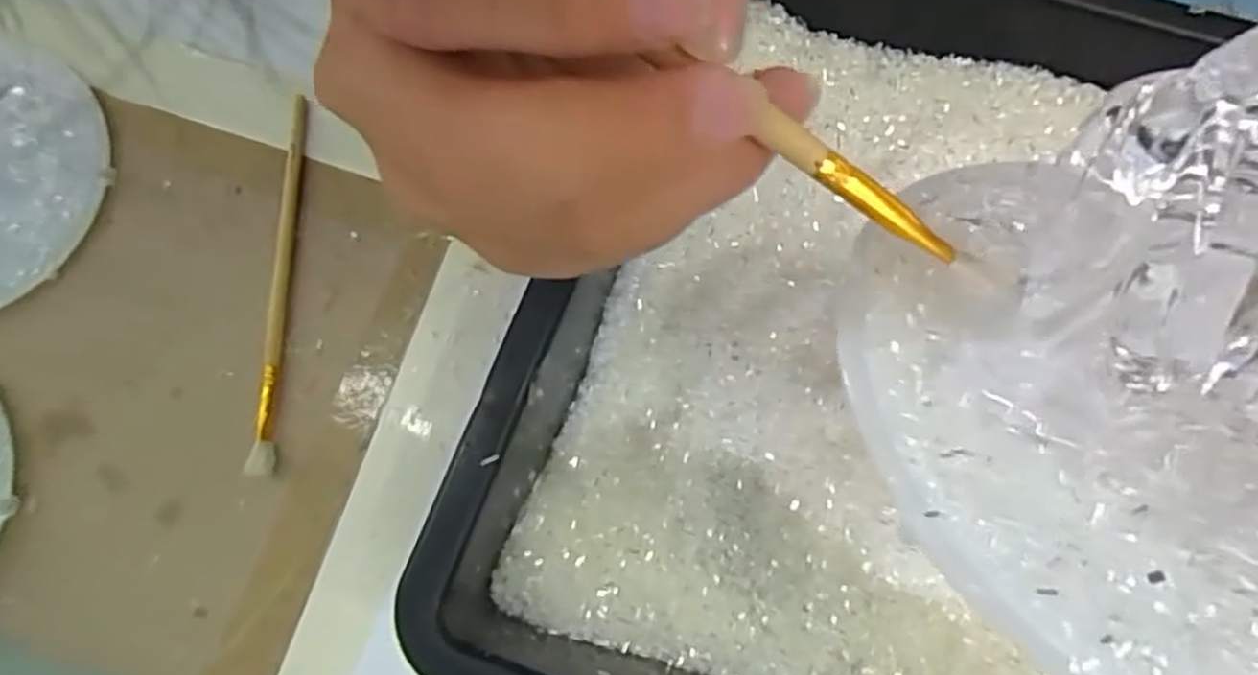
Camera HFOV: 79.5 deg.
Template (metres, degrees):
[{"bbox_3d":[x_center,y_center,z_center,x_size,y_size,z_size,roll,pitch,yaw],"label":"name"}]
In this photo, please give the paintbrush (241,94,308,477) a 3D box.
[{"bbox_3d":[-0.150,-0.026,0.325,0.009,0.008,0.167,-1,76,1],"label":"paintbrush"}]

